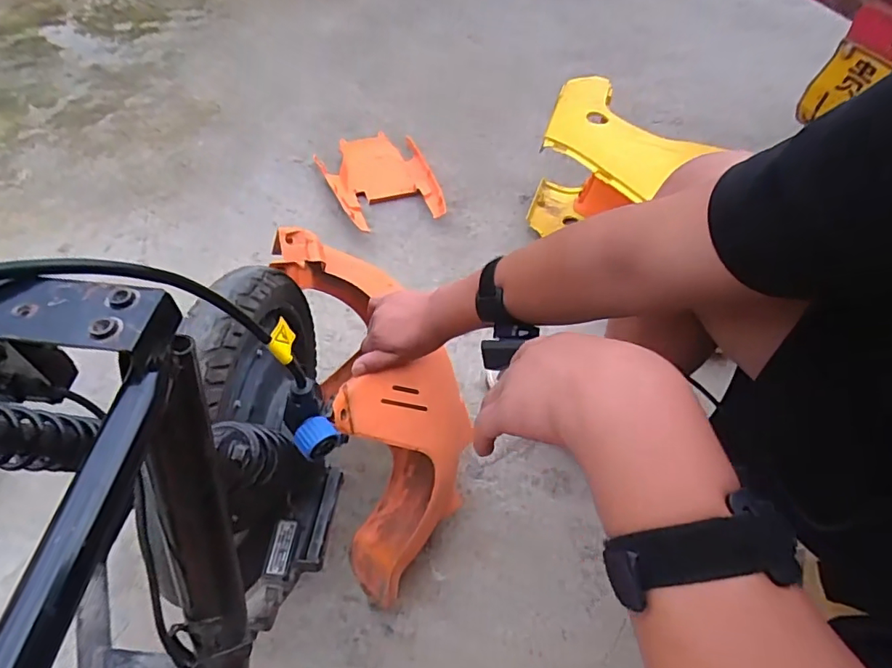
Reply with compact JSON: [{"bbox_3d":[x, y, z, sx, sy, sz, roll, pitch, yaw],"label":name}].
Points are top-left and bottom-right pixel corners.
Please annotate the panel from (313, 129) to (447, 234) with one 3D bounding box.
[{"bbox_3d":[-0.150,-0.384,1.287,0.265,0.064,0.363,-20,54,-17],"label":"panel"}]

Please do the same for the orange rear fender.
[{"bbox_3d":[-0.087,0.090,0.696,0.178,0.470,0.211,-13,13,-12],"label":"orange rear fender"}]

